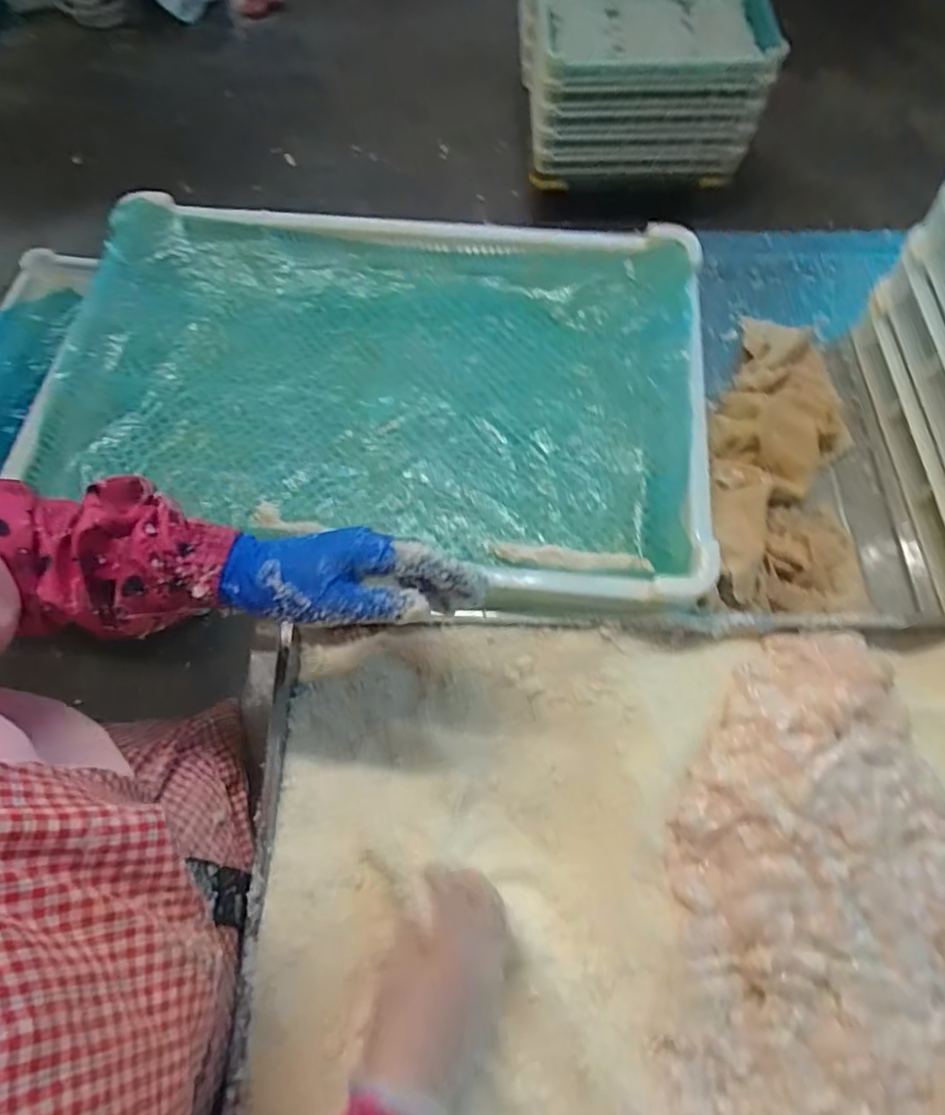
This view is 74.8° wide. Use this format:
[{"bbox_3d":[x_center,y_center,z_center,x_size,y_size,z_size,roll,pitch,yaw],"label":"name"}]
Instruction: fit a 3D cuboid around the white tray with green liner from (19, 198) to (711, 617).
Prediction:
[{"bbox_3d":[-0.095,-0.163,0.581,0.590,0.058,0.407,4,67,4],"label":"white tray with green liner"}]

